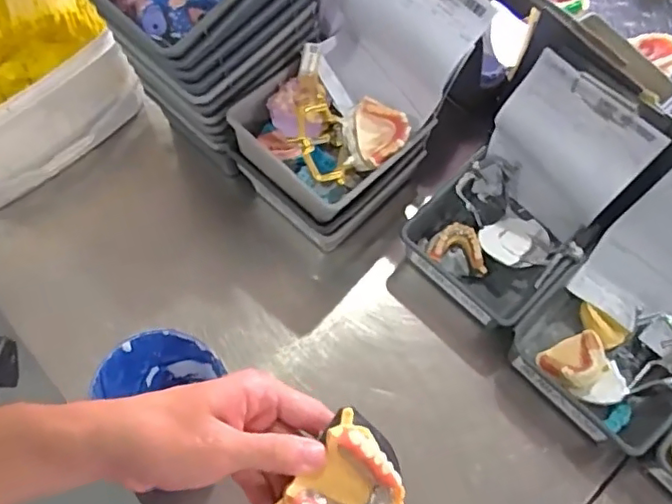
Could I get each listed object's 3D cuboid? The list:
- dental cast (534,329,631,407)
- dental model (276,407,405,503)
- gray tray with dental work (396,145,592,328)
[{"bbox_3d":[0.261,0.125,0.613,0.072,0.033,0.076,-23,68,-10],"label":"dental cast"},{"bbox_3d":[0.010,0.128,0.325,0.055,0.023,0.065,34,70,14],"label":"dental model"},{"bbox_3d":[0.182,-0.011,0.683,0.168,0.068,0.161,-42,73,-17],"label":"gray tray with dental work"}]

